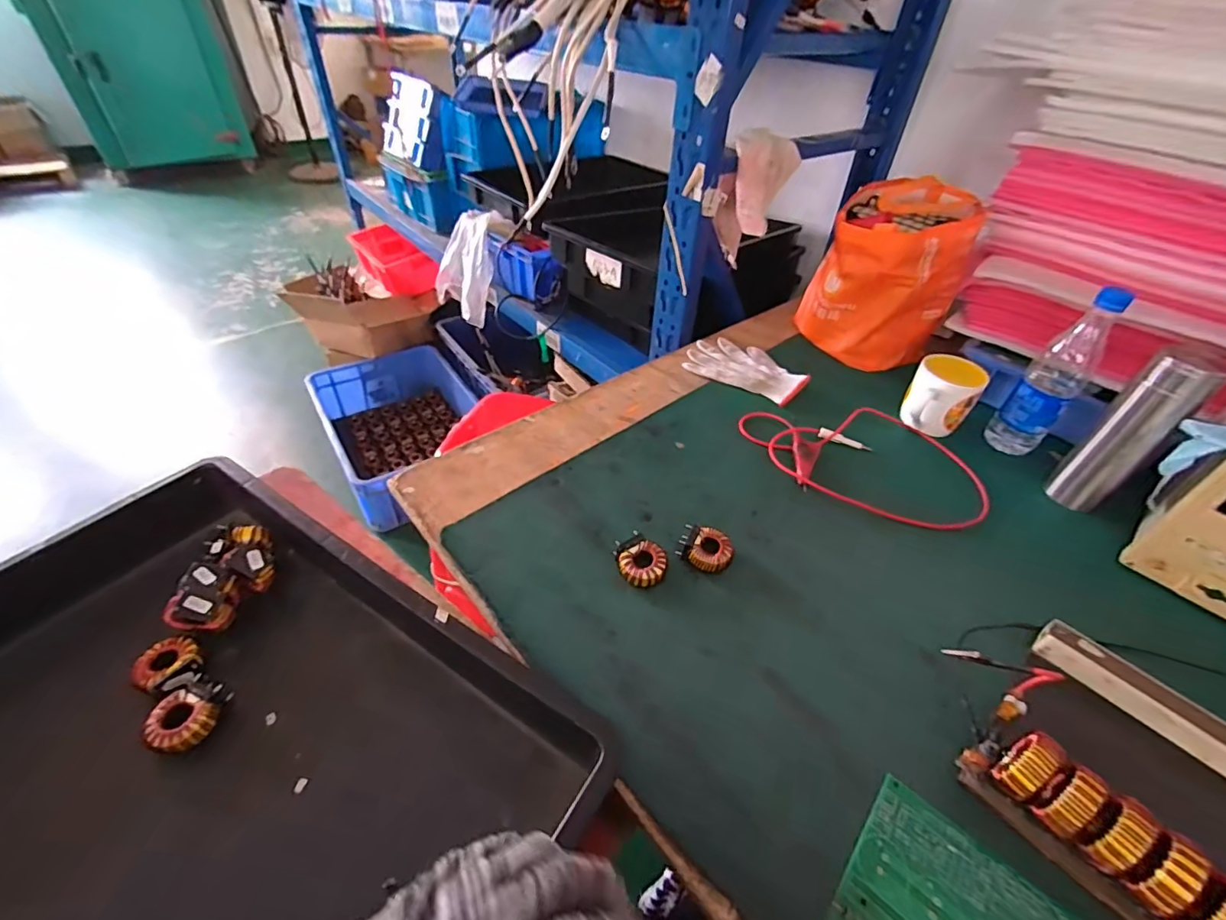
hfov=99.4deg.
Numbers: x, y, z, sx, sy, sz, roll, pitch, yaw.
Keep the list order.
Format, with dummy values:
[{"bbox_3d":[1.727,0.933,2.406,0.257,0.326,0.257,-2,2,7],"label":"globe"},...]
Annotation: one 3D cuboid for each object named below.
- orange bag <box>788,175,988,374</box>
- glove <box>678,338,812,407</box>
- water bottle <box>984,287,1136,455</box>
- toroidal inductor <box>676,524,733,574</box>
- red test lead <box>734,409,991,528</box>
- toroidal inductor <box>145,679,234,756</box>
[{"bbox_3d":[0.449,-0.301,0.860,0.219,0.235,0.210,20,45,16],"label":"orange bag"},{"bbox_3d":[0.217,-0.154,0.840,0.192,0.023,0.117,27,47,23],"label":"glove"},{"bbox_3d":[0.572,-0.105,0.672,0.057,0.224,0.063,-32,54,-33],"label":"water bottle"},{"bbox_3d":[0.099,0.096,0.559,0.055,0.018,0.046,21,45,17],"label":"toroidal inductor"},{"bbox_3d":[0.329,0.002,0.682,0.295,0.029,0.206,4,42,0],"label":"red test lead"},{"bbox_3d":[-0.359,0.214,0.438,0.048,0.021,0.057,17,44,13],"label":"toroidal inductor"}]

